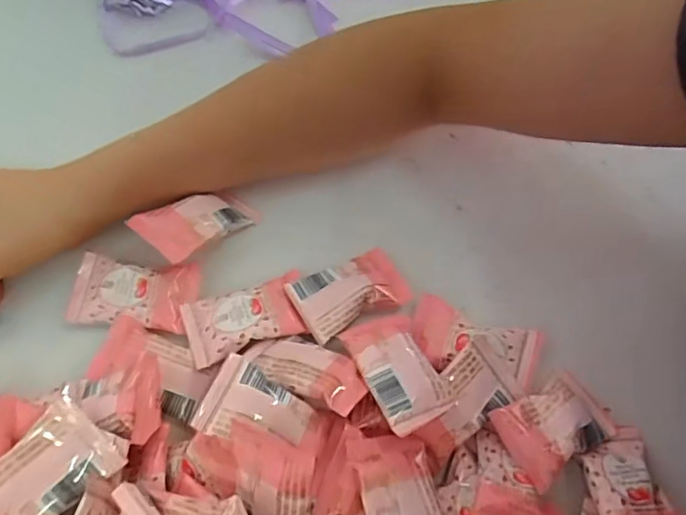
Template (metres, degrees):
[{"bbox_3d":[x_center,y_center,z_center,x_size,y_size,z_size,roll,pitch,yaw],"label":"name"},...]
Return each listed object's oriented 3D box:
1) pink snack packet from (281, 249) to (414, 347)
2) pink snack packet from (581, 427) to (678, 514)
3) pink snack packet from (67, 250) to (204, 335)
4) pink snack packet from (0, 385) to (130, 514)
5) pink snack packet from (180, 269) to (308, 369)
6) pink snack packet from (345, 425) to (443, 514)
[{"bbox_3d":[0.005,0.020,0.311,0.063,0.019,0.039,-27,70,-12],"label":"pink snack packet"},{"bbox_3d":[0.140,0.114,0.263,0.040,0.021,0.061,-1,66,-1],"label":"pink snack packet"},{"bbox_3d":[-0.118,0.020,0.310,0.067,0.015,0.039,5,66,1],"label":"pink snack packet"},{"bbox_3d":[-0.135,0.097,0.234,0.040,0.010,0.070,46,65,-1],"label":"pink snack packet"},{"bbox_3d":[-0.054,0.033,0.302,0.065,0.015,0.037,-19,68,-9],"label":"pink snack packet"},{"bbox_3d":[0.027,0.110,0.238,0.035,0.010,0.070,-12,67,-6],"label":"pink snack packet"}]

